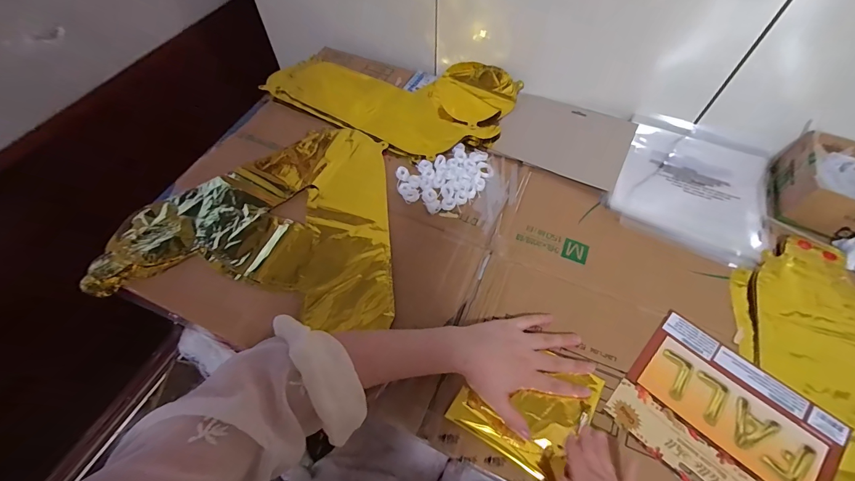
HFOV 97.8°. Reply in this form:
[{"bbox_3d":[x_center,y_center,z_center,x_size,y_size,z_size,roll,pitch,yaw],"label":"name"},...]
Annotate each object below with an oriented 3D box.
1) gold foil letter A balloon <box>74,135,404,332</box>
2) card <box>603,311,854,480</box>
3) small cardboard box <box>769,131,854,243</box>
[{"bbox_3d":[-0.237,-0.027,0.508,0.363,0.014,0.314,-4,59,-3],"label":"gold foil letter A balloon"},{"bbox_3d":[0.315,0.188,0.393,0.189,0.013,0.156,41,66,21],"label":"card"},{"bbox_3d":[0.603,-0.060,0.510,0.195,0.058,0.138,24,61,13],"label":"small cardboard box"}]

